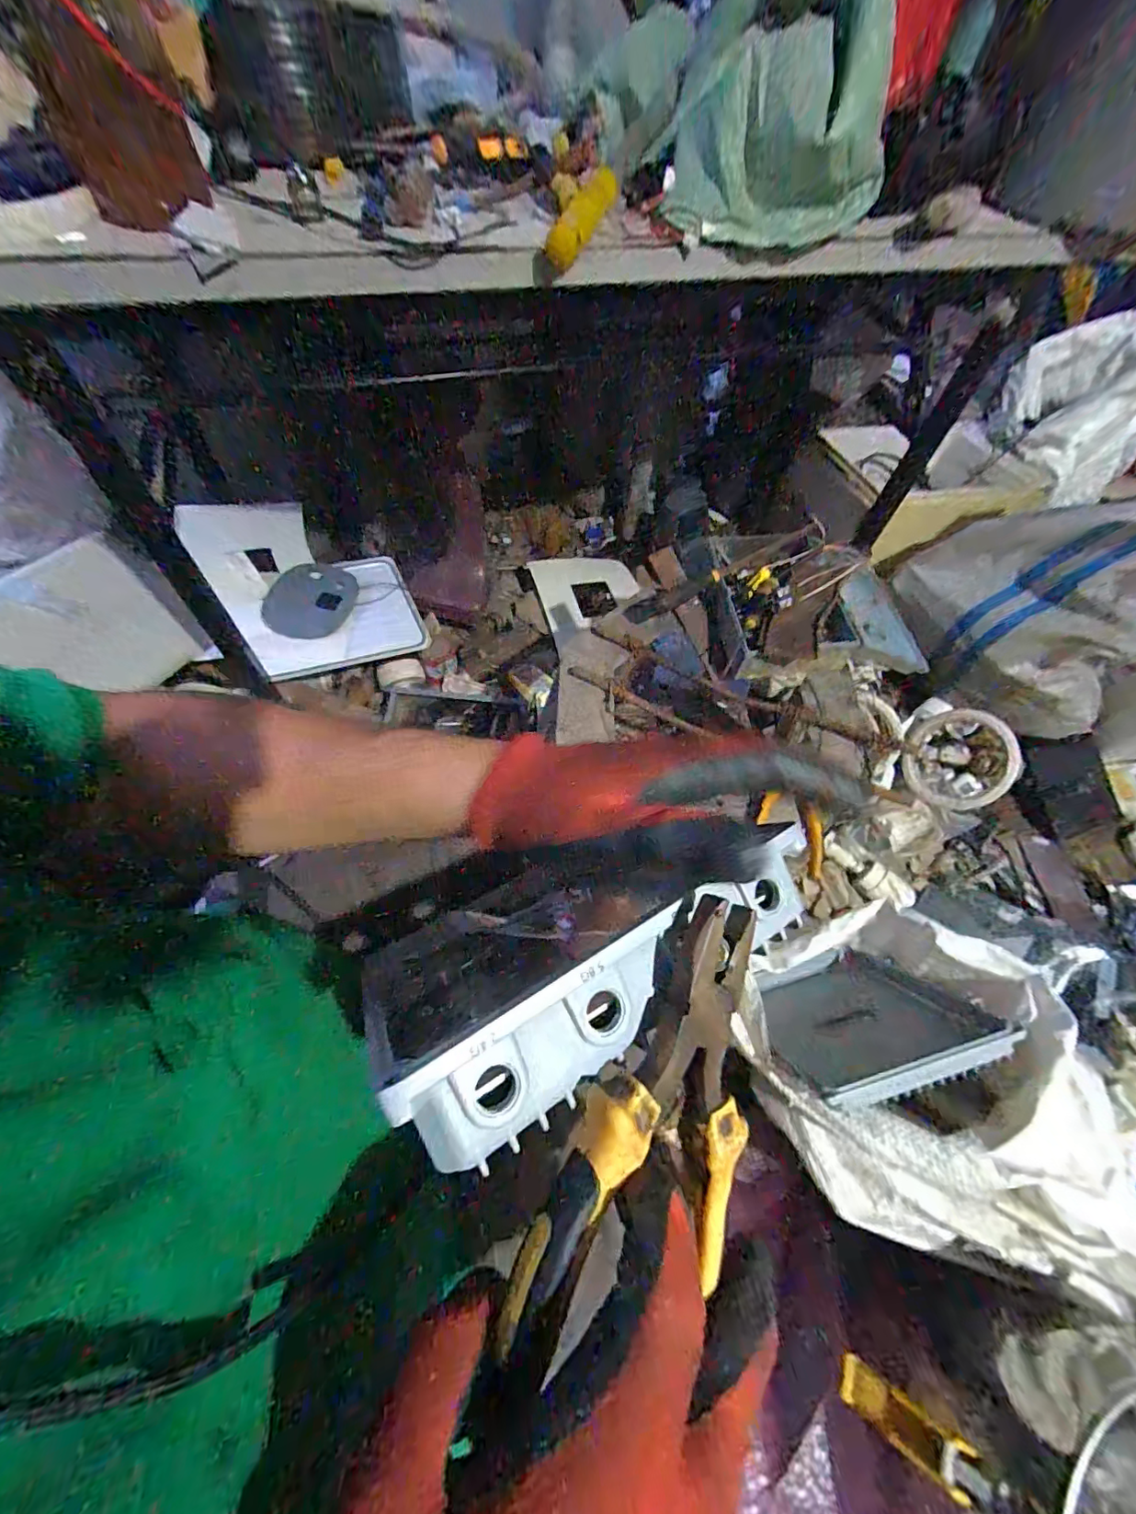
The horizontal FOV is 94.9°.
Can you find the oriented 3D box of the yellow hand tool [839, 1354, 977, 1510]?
[{"bbox_3d":[0.262,0.523,0.411,0.011,0.092,0.033,43,61,-19],"label":"yellow hand tool"}]

